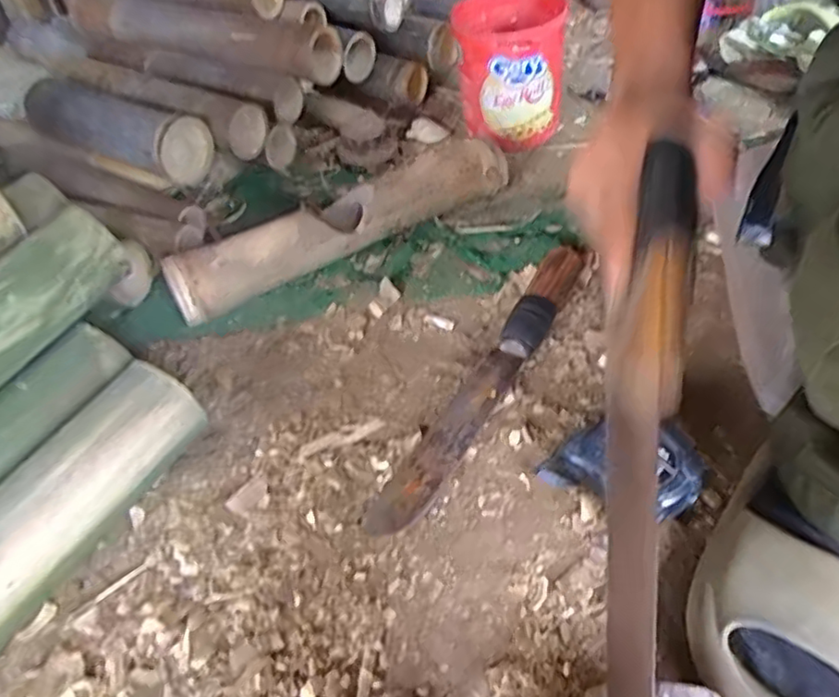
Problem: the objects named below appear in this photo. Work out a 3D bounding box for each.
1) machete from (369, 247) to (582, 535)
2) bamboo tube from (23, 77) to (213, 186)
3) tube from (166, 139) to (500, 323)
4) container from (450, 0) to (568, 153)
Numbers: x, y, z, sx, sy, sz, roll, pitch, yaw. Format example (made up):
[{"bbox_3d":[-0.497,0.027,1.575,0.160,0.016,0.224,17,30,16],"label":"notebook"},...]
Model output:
[{"bbox_3d":[0.062,0.018,0.568,0.042,0.032,0.347,22,53,24],"label":"machete"},{"bbox_3d":[-0.392,-0.270,0.808,0.287,0.081,0.081,21,52,24],"label":"bamboo tube"},{"bbox_3d":[-0.079,-0.139,0.697,0.397,0.076,0.067,-29,51,-20],"label":"tube"},{"bbox_3d":[0.116,-0.364,0.833,0.129,0.160,0.129,0,47,6],"label":"container"}]

